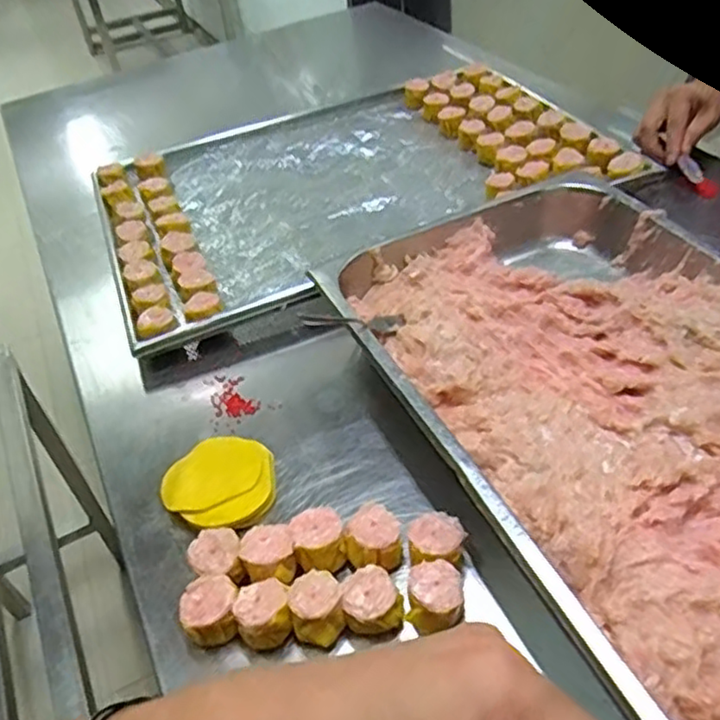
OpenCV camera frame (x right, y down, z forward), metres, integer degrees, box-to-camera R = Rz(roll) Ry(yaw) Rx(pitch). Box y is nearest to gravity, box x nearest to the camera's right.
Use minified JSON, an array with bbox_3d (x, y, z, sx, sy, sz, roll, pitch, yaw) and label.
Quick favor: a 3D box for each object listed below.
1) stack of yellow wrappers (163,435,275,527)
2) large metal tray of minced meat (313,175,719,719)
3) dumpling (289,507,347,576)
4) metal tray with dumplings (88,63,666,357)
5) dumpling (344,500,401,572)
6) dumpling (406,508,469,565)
[{"bbox_3d":[-0.110,0.097,0.536,0.095,0.018,0.081,23,51,29],"label":"stack of yellow wrappers"},{"bbox_3d":[0.209,0.028,0.524,0.327,0.067,0.523,-21,45,-14],"label":"large metal tray of minced meat"},{"bbox_3d":[-0.028,0.129,0.475,0.035,0.030,0.038,-12,43,-5],"label":"dumpling"},{"bbox_3d":[-0.018,-0.230,0.850,0.597,0.044,0.415,-20,44,-13],"label":"metal tray with dumplings"},{"bbox_3d":[0.009,0.127,0.475,0.040,0.033,0.045,-11,43,-4],"label":"dumpling"},{"bbox_3d":[0.052,0.129,0.465,0.036,0.032,0.045,17,48,24],"label":"dumpling"}]

